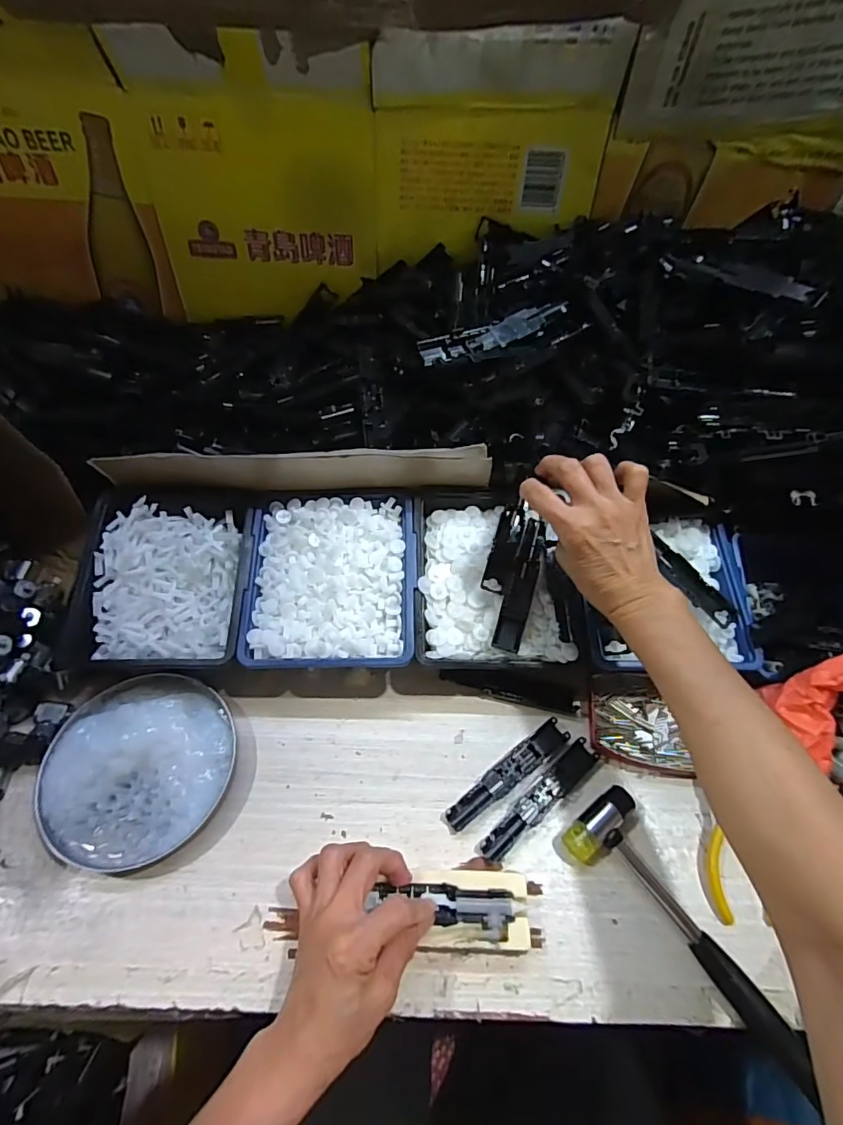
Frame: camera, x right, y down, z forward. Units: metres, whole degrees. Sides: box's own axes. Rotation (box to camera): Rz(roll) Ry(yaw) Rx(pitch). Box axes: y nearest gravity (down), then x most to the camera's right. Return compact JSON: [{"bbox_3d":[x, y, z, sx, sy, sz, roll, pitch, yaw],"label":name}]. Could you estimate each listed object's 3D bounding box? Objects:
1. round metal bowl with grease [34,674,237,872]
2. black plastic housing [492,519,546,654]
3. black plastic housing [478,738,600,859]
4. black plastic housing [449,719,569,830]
[{"bbox_3d":[-0.223,0.157,0.405,0.140,0.025,0.140,1,57,-2],"label":"round metal bowl with grease"},{"bbox_3d":[0.085,0.019,0.435,0.023,0.011,0.114,16,74,7],"label":"black plastic housing"},{"bbox_3d":[0.096,0.189,0.408,0.119,0.005,0.022,-35,65,-22],"label":"black plastic housing"},{"bbox_3d":[0.071,0.171,0.418,0.119,0.005,0.022,-31,64,-21],"label":"black plastic housing"}]

